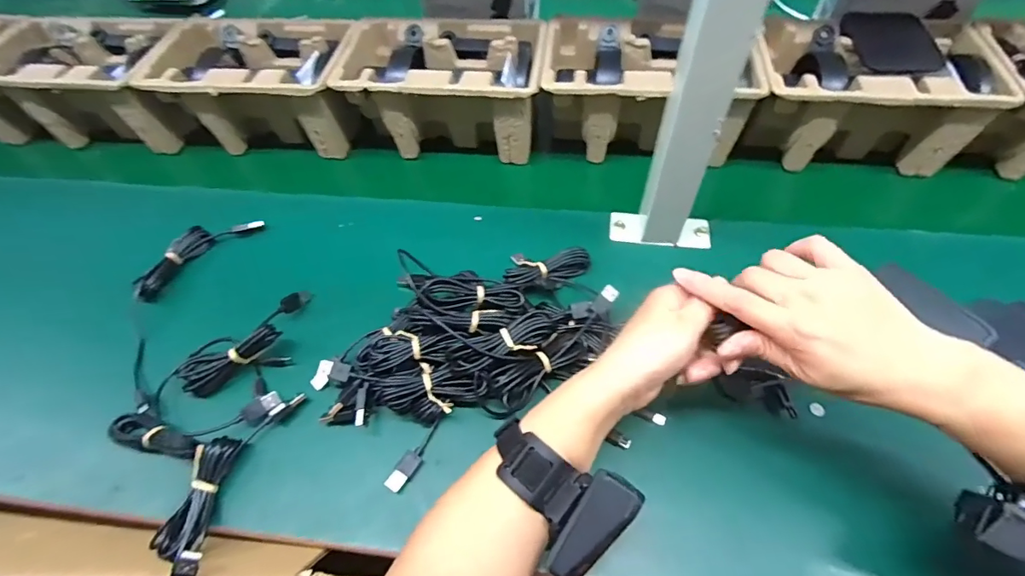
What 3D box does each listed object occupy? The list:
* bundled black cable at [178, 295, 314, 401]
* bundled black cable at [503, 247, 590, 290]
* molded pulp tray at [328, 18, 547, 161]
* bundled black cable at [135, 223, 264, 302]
[{"bbox_3d":[-0.242,0.051,0.438,0.125,0.034,0.062,-31,59,-15],"label":"bundled black cable"},{"bbox_3d":[0.035,-0.017,0.463,0.085,0.019,0.038,-15,56,-4],"label":"bundled black cable"},{"bbox_3d":[-0.075,-0.240,0.570,0.225,0.106,0.144,2,56,7],"label":"molded pulp tray"},{"bbox_3d":[-0.339,-0.041,0.509,0.041,0.023,0.133,35,66,25],"label":"bundled black cable"}]

